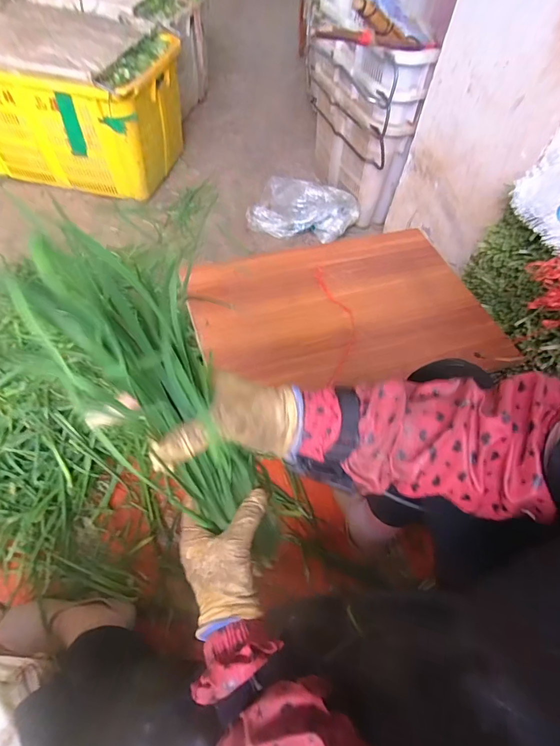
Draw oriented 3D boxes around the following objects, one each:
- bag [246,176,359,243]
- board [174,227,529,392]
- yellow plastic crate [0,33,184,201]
[{"bbox_3d":[0.075,-0.538,1.268,0.338,0.142,0.144,17,57,8],"label":"bag"},{"bbox_3d":[0.119,-0.131,0.740,0.537,0.016,0.358,-11,57,-15],"label":"board"},{"bbox_3d":[-0.699,-0.937,1.389,0.661,0.335,0.459,14,57,6],"label":"yellow plastic crate"}]

